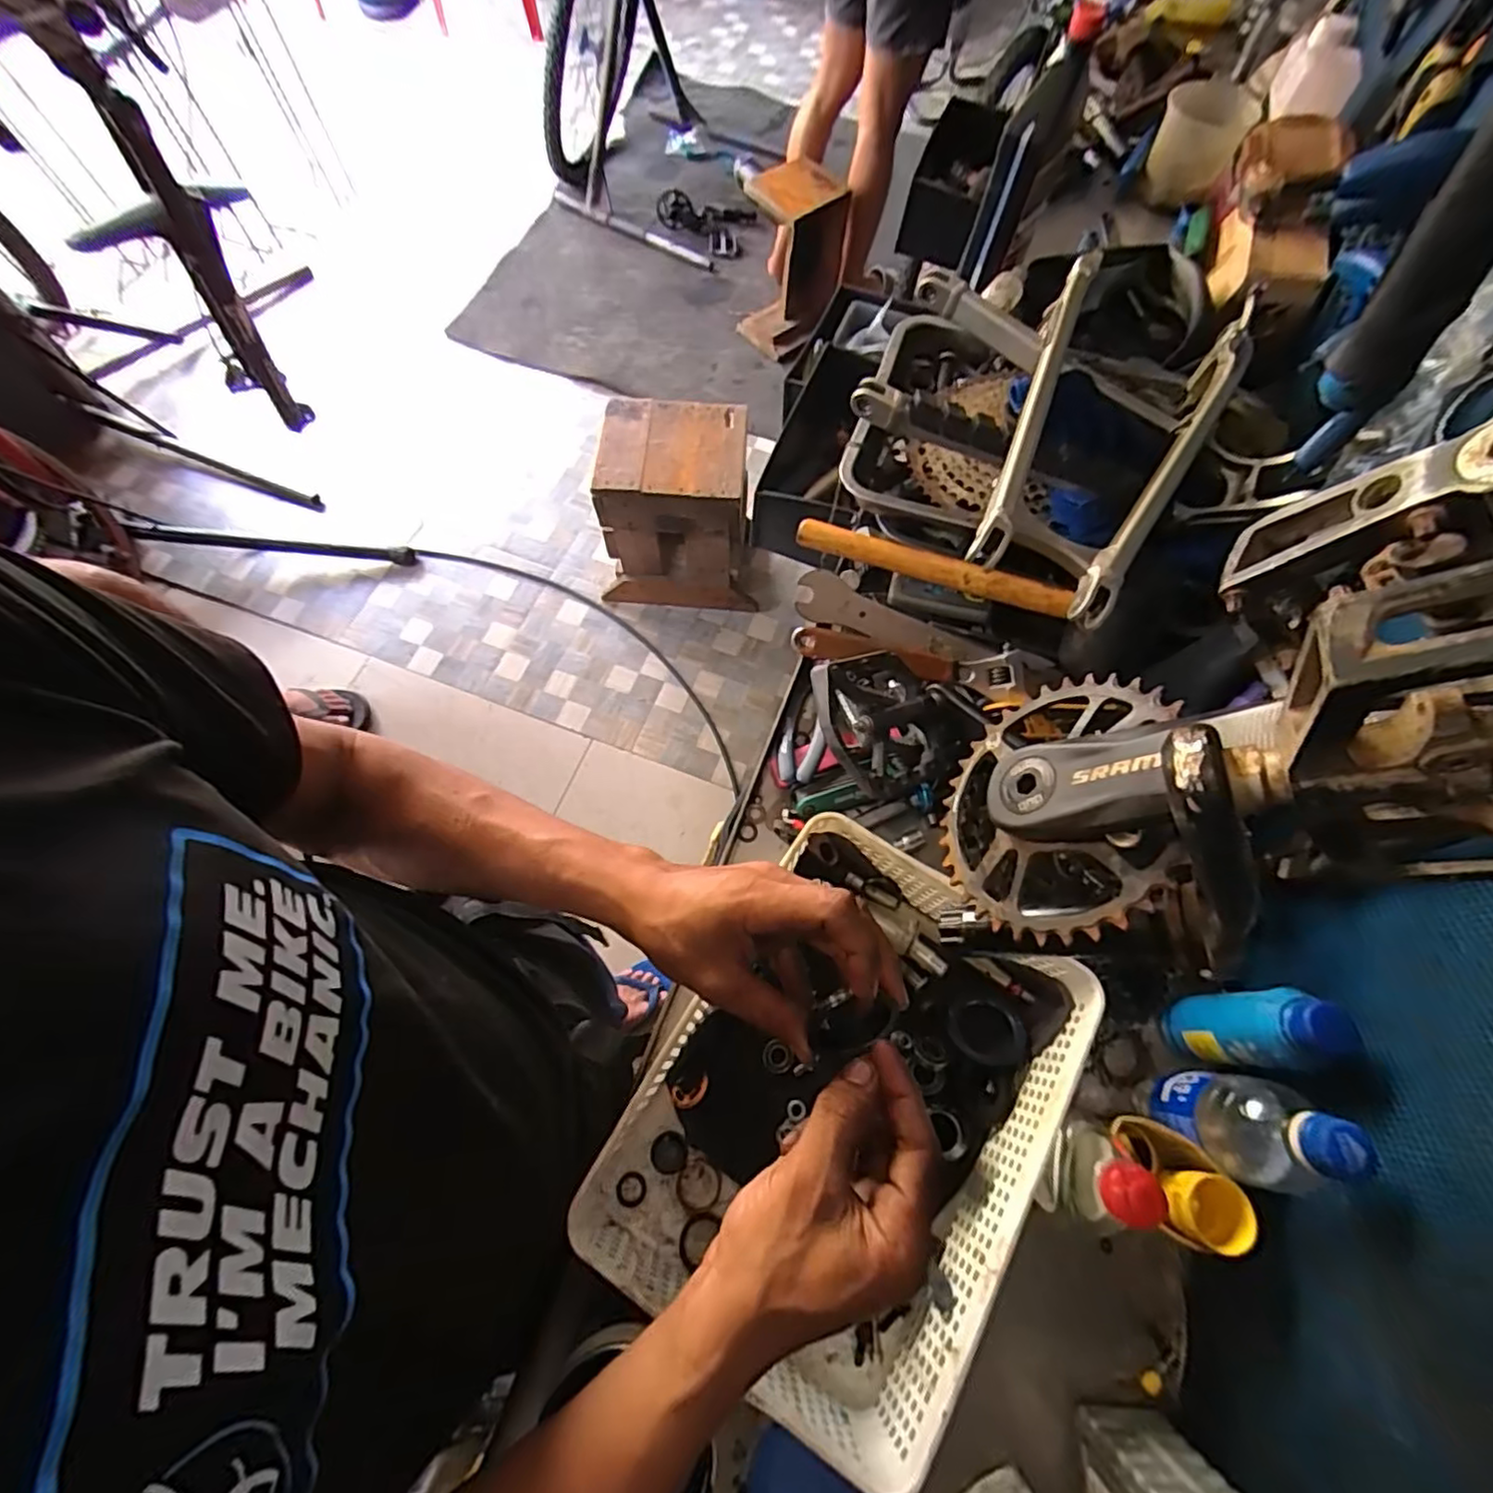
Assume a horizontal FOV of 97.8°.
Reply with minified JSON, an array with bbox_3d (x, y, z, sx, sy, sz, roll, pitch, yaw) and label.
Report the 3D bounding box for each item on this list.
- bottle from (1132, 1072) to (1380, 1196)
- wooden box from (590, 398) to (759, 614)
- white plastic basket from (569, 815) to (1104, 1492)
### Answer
[{"bbox_3d":[0.319,0.247,0.421,0.059,0.154,0.061,13,68,4],"label":"bottle"},{"bbox_3d":[-0.152,-0.542,1.528,0.338,0.409,0.249,8,68,2],"label":"wooden box"},{"bbox_3d":[0.074,0.249,0.468,0.256,0.080,0.328,33,71,12],"label":"white plastic basket"}]

